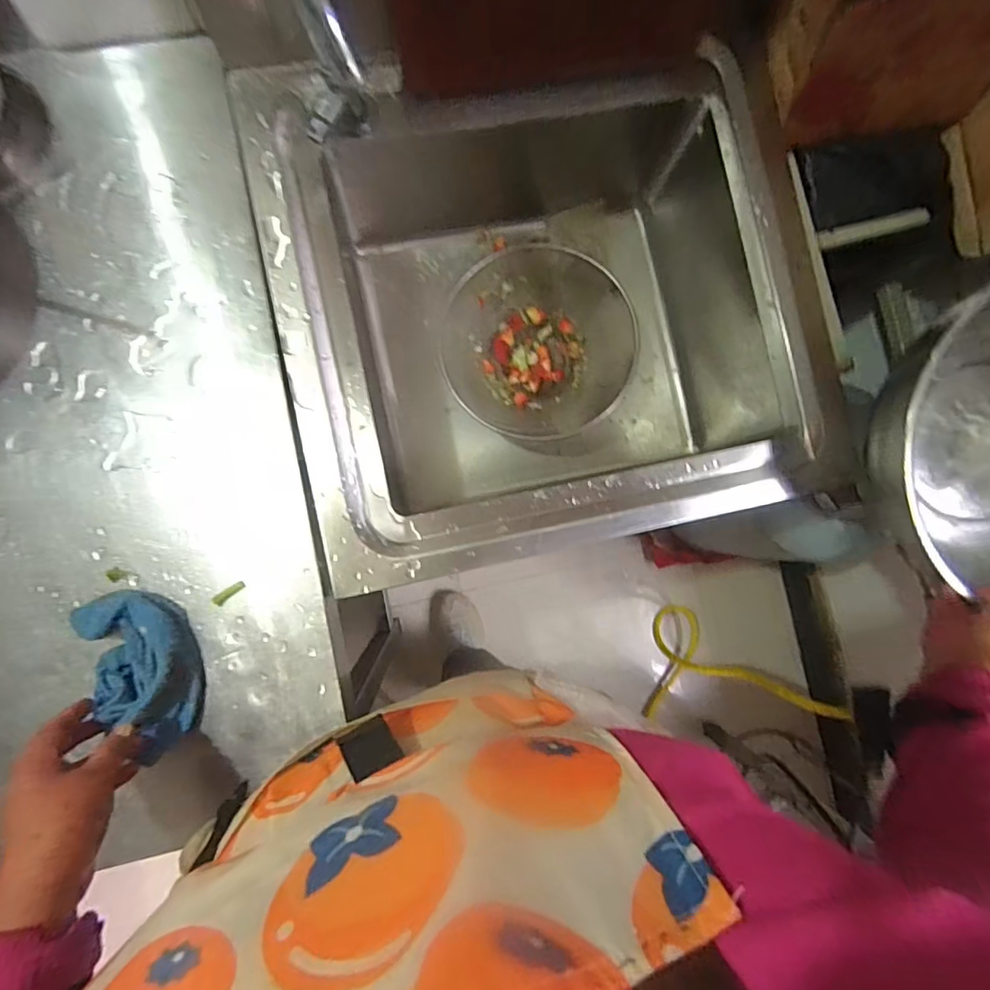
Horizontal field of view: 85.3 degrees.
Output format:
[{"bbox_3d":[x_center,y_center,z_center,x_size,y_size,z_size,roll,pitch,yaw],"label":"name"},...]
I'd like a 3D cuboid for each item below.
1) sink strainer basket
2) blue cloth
[{"bbox_3d":[0.060,-0.210,0.750,0.247,0.106,0.254,0,86,-6],"label":"sink strainer basket"},{"bbox_3d":[-0.329,0.165,0.498,0.093,0.040,0.152,-16,90,-9],"label":"blue cloth"}]

